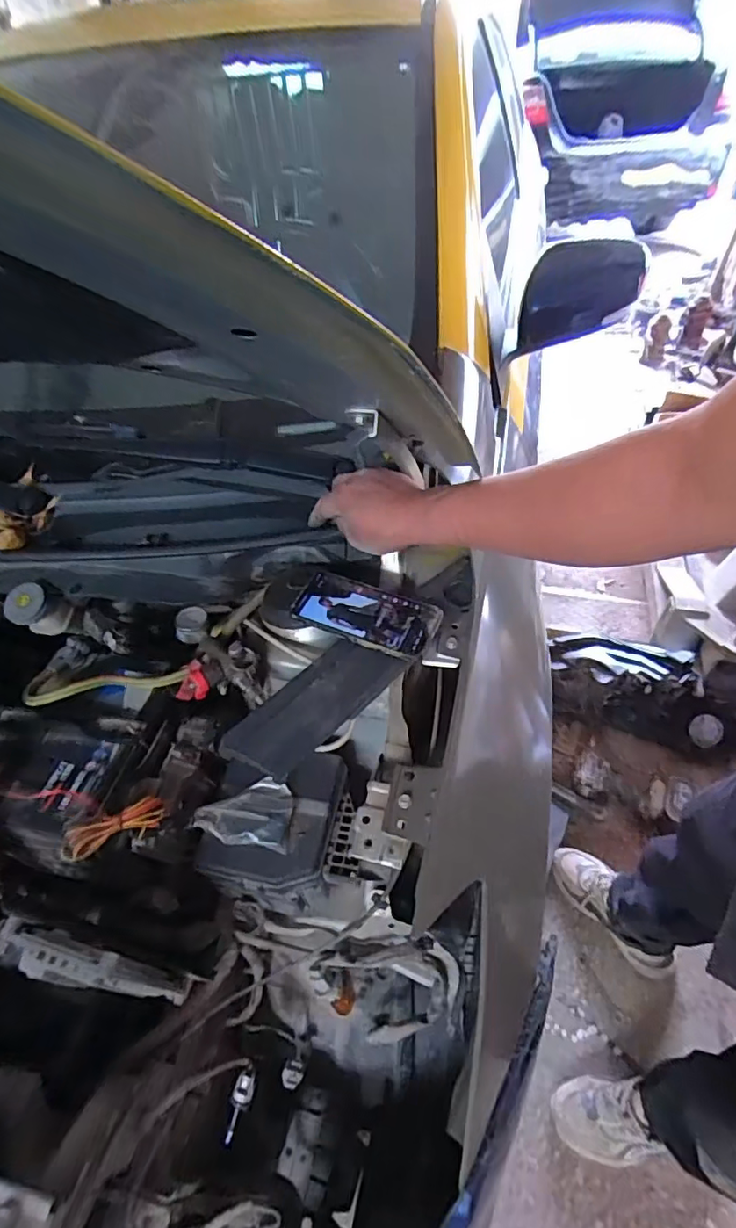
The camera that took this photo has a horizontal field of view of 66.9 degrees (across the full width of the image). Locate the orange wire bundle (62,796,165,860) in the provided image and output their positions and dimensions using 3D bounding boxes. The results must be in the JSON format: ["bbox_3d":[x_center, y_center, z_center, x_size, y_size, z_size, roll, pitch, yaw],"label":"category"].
[{"bbox_3d":[-0.249,0.212,0.547,0.096,0.034,0.021,-11,41,-47],"label":"orange wire bundle"}]

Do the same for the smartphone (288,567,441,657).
[{"bbox_3d":[-0.005,-0.003,0.626,0.163,0.016,0.073,14,49,19],"label":"smartphone"}]

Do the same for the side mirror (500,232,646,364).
[{"bbox_3d":[0.321,-0.502,0.878,0.202,0.127,0.084,-16,46,-9],"label":"side mirror"}]

